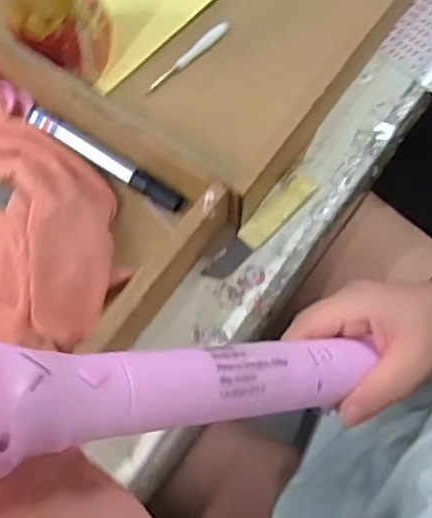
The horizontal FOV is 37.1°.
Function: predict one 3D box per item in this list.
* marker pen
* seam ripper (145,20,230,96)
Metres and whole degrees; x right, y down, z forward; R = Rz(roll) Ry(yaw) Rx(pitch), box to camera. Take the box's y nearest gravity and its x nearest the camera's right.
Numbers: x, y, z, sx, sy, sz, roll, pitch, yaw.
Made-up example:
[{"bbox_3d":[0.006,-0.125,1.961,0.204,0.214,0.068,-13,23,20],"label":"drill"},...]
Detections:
[{"bbox_3d":[-0.083,-0.074,0.470,0.137,0.011,0.016,32,74,11],"label":"marker pen"},{"bbox_3d":[-0.021,-0.157,0.501,0.084,0.009,0.011,-41,76,-13],"label":"seam ripper"}]

